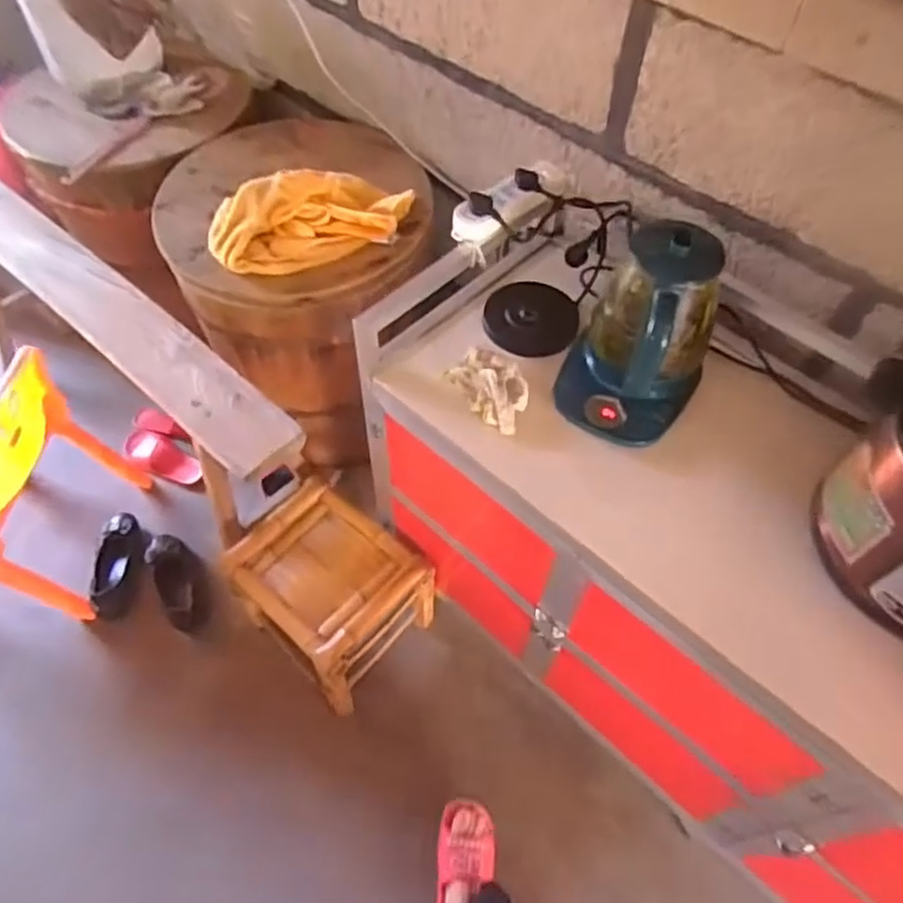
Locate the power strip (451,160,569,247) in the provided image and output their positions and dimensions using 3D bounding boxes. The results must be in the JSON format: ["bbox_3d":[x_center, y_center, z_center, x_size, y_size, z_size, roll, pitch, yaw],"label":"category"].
[{"bbox_3d":[0.090,-0.369,1.019,0.212,0.050,0.061,-33,63,-22],"label":"power strip"}]

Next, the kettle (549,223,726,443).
[{"bbox_3d":[0.250,-0.152,0.881,0.155,0.250,0.178,32,60,17],"label":"kettle"}]

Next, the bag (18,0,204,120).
[{"bbox_3d":[-0.664,-0.832,1.362,0.261,0.282,0.177,-30,62,-21],"label":"bag"}]

